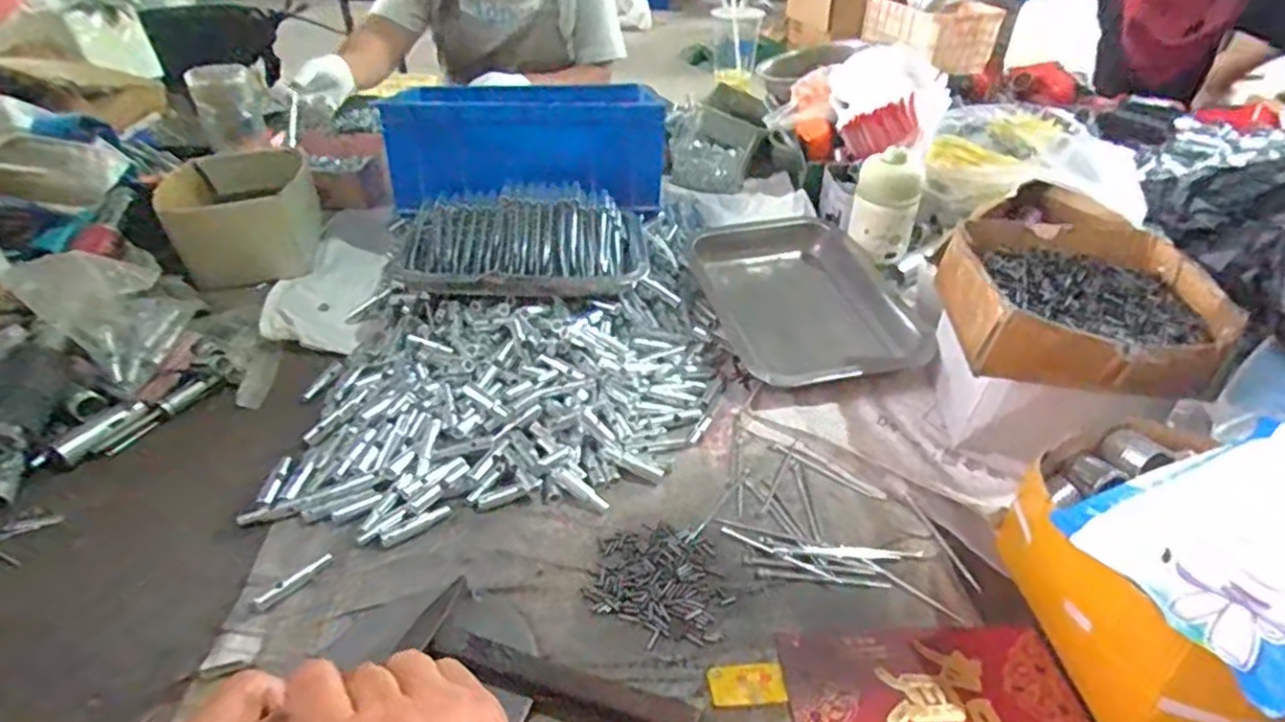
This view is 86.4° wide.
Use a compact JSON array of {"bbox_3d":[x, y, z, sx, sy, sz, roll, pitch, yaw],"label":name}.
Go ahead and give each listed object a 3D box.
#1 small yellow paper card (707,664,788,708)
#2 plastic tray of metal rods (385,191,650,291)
[{"bbox_3d":[0.061,0.190,0.403,0.044,0.004,0.025,-2,38,-3],"label":"small yellow paper card"},{"bbox_3d":[-0.120,-0.127,0.713,0.248,0.041,0.150,0,54,-5],"label":"plastic tray of metal rods"}]

